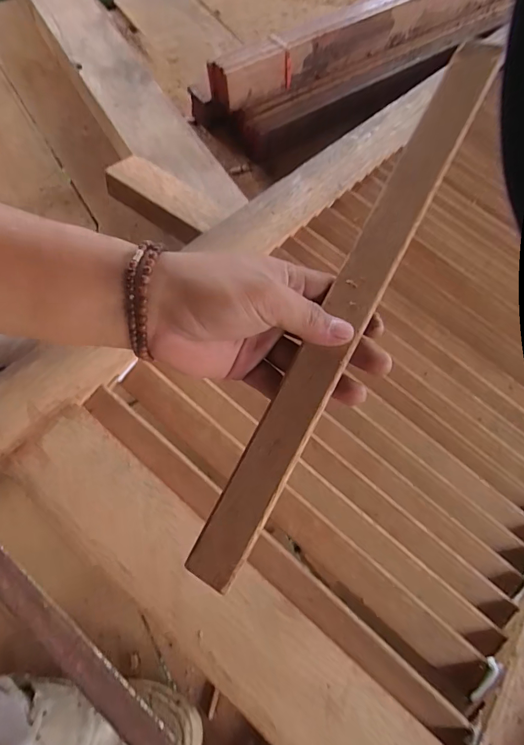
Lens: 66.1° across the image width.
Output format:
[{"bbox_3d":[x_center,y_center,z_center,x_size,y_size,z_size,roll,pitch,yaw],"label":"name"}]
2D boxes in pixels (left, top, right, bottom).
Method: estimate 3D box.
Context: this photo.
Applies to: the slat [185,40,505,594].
[{"bbox_3d":[0.058,-0.047,0.250,0.032,0.010,0.378,28,84,11],"label":"slat"}]

